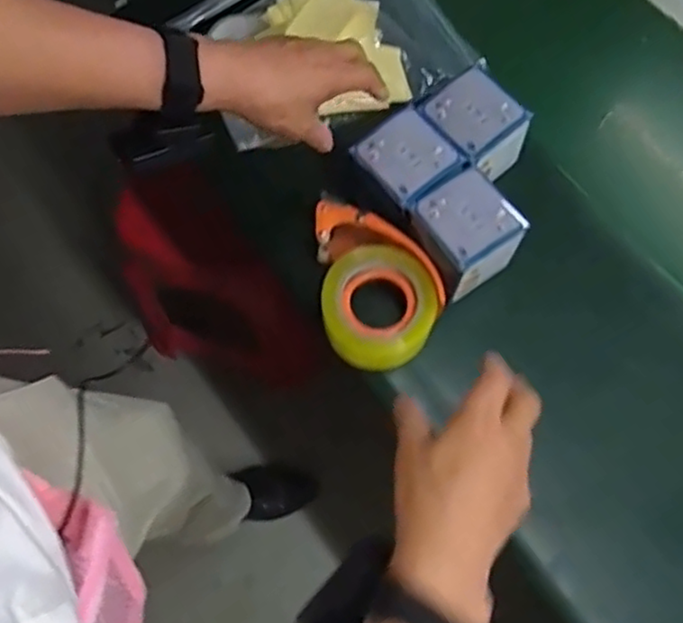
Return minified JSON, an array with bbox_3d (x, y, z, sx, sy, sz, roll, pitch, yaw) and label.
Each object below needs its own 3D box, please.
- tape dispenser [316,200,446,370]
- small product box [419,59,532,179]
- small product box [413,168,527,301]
[{"bbox_3d":[0.037,-0.028,0.649,0.113,0.052,0.157,-5,71,-2],"label":"tape dispenser"},{"bbox_3d":[0.132,-0.181,0.688,0.085,0.081,0.090,-38,75,-12],"label":"small product box"},{"bbox_3d":[0.116,-0.071,0.648,0.088,0.081,0.091,-33,74,-11],"label":"small product box"}]

